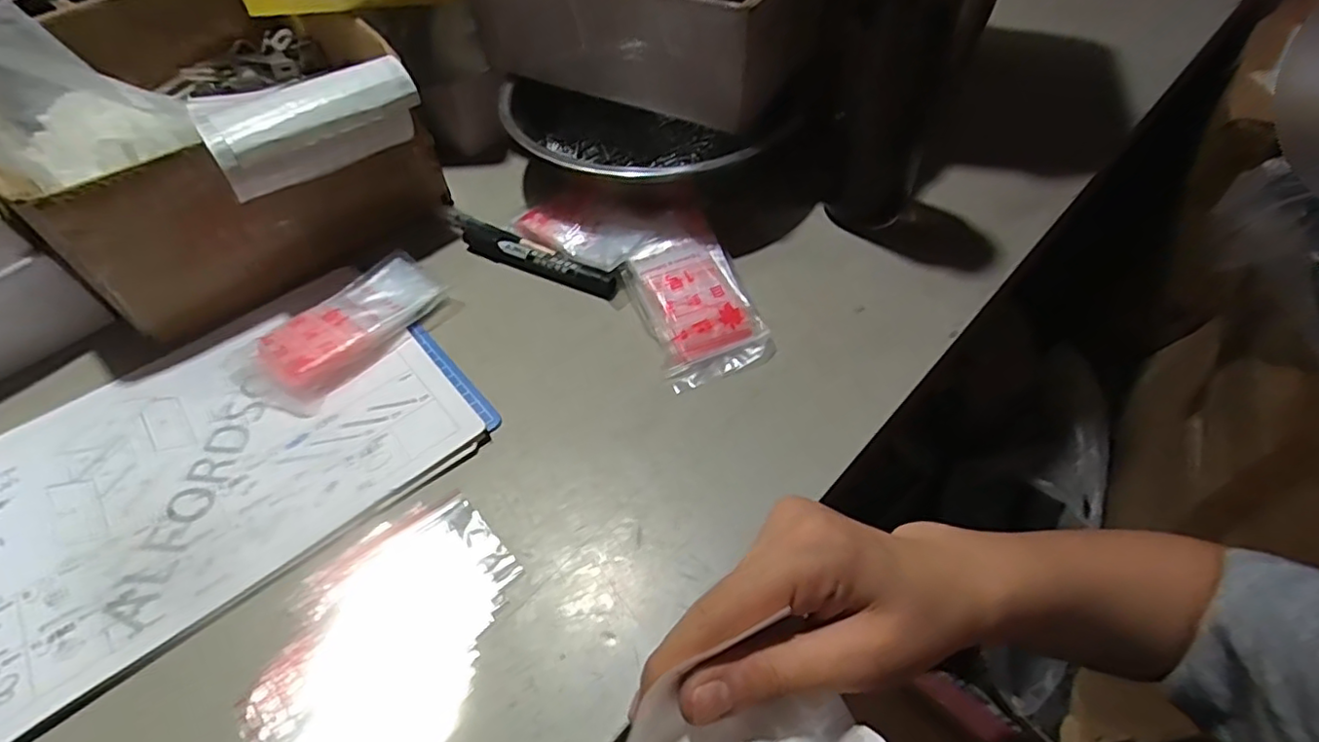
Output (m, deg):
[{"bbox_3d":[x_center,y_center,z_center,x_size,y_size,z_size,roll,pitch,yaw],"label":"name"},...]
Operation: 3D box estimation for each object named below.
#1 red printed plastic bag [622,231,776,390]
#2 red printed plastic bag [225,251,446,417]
[{"bbox_3d":[0.026,-0.049,0.430,0.079,0.029,0.118,-17,50,-13],"label":"red printed plastic bag"},{"bbox_3d":[-0.220,-0.034,0.429,0.076,0.020,0.134,26,55,23],"label":"red printed plastic bag"}]

